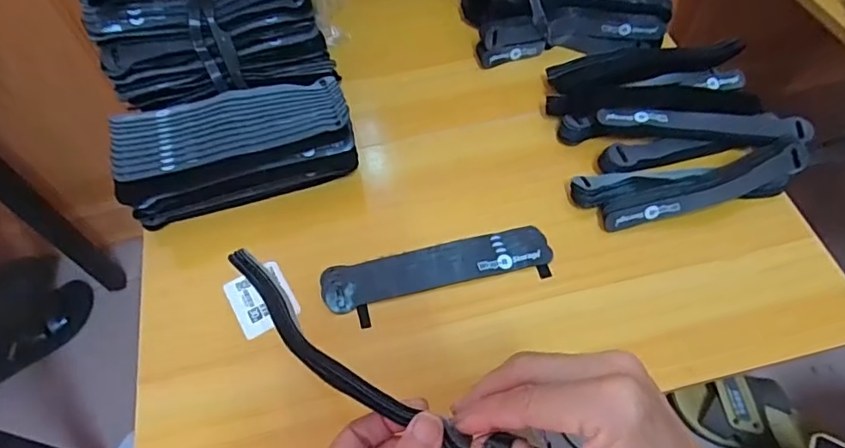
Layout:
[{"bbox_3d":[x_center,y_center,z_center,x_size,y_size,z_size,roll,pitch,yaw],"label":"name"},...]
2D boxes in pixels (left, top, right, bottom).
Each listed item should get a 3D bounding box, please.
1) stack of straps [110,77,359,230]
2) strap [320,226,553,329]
[{"bbox_3d":[-0.167,-0.071,0.495,0.204,0.063,0.091,-15,60,-7],"label":"stack of straps"},{"bbox_3d":[0.015,0.043,0.471,0.199,0.010,0.053,-11,60,-5],"label":"strap"}]

